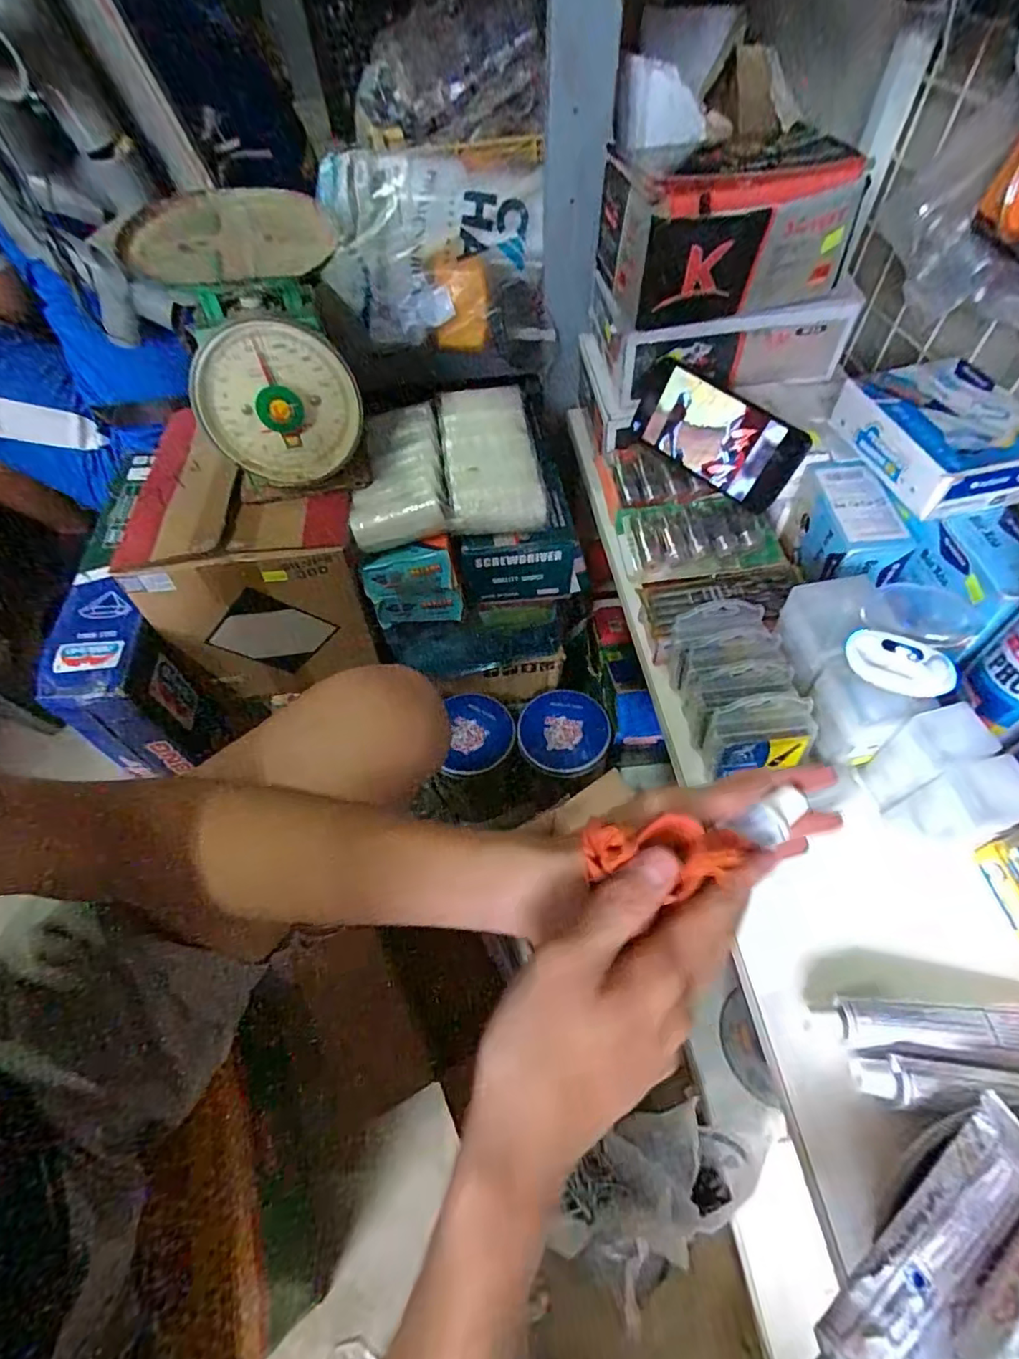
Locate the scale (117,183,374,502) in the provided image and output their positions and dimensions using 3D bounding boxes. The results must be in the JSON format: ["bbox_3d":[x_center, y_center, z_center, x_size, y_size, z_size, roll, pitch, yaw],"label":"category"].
[{"bbox_3d":[-0.217,-0.293,0.514,0.152,0.196,0.149,-19,56,-12],"label":"scale"}]

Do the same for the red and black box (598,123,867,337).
[{"bbox_3d":[0.190,-0.402,0.505,0.193,0.092,0.158,-5,55,-2],"label":"red and black box"}]

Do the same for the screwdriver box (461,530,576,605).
[{"bbox_3d":[0.009,-0.118,0.597,0.113,0.088,0.024,-9,55,-5],"label":"screwdriver box"}]

